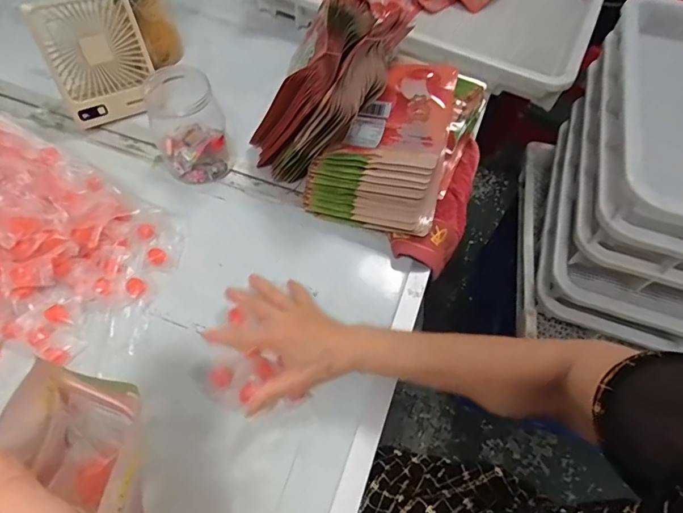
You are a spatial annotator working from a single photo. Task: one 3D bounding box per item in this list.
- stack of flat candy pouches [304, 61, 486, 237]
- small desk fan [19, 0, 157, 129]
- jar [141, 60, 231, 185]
[{"bbox_3d":[0.084,-0.167,0.618,0.171,0.100,0.288,21,57,10],"label":"stack of flat candy pouches"},{"bbox_3d":[-0.357,-0.290,0.639,0.133,0.163,0.042,-21,31,-16],"label":"small desk fan"},{"bbox_3d":[-0.208,-0.177,0.591,0.090,0.122,0.095,2,56,-3],"label":"jar"}]

